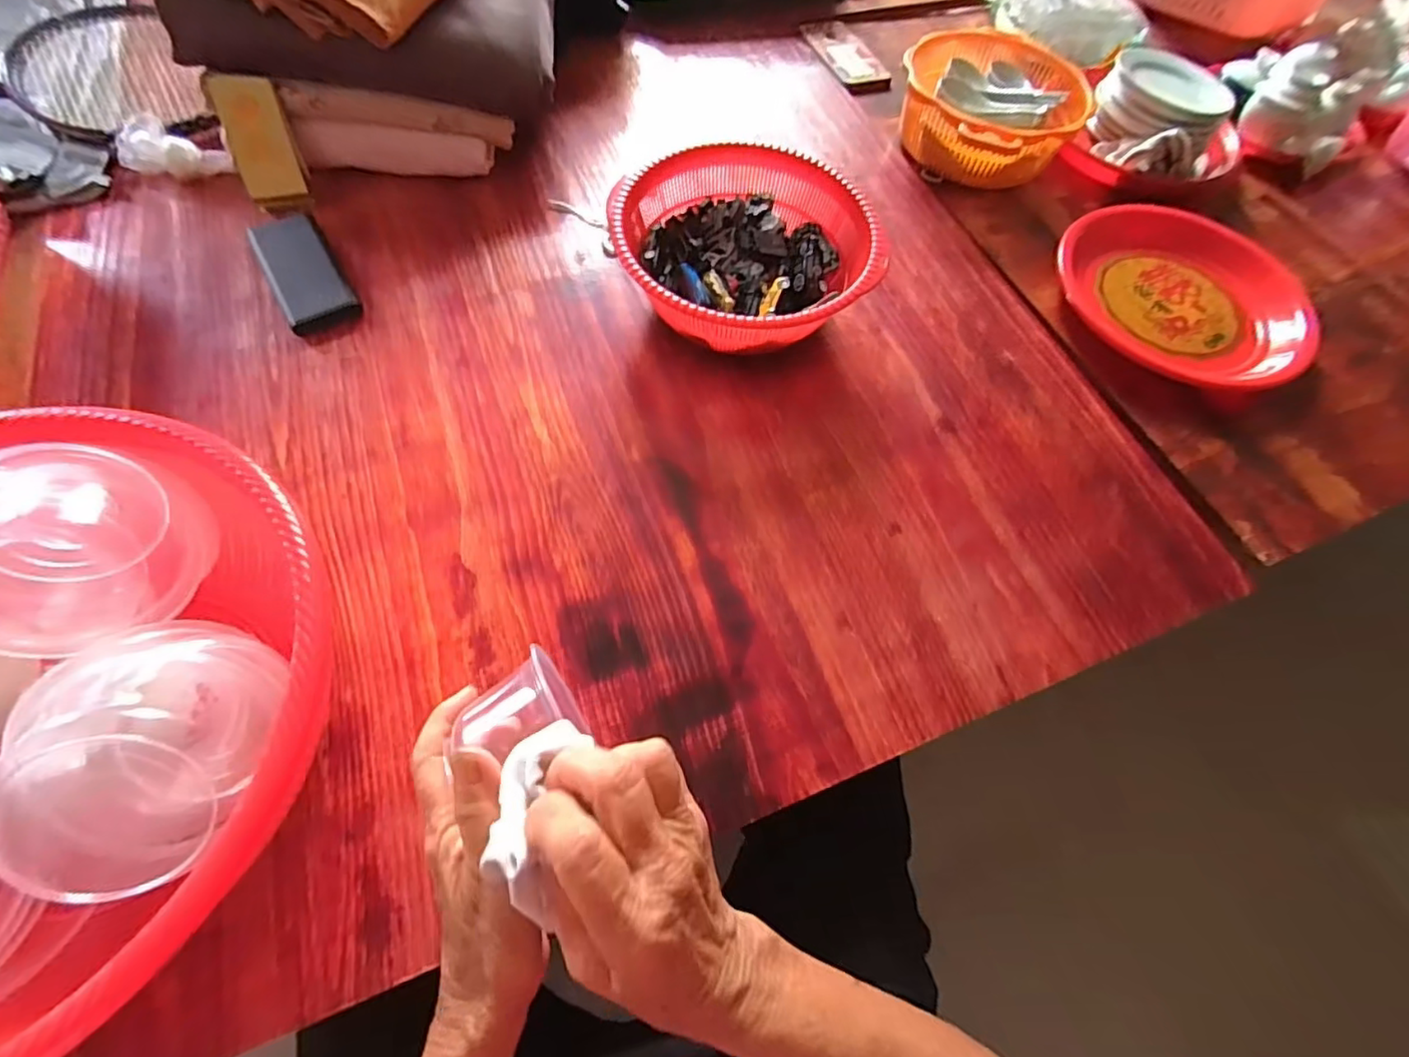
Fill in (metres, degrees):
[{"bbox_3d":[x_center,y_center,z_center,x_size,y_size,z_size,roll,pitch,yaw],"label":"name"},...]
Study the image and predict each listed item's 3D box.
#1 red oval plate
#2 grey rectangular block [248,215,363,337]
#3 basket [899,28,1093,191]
[{"bbox_3d":[0.499,-0.245,0.624,0.248,0.040,0.184,25,64,9],"label":"red oval plate"},{"bbox_3d":[-0.387,-0.248,0.579,0.060,0.015,0.146,-28,69,-17],"label":"grey rectangular block"},{"bbox_3d":[0.340,-0.508,0.725,0.201,0.075,0.255,23,64,8],"label":"basket"}]

